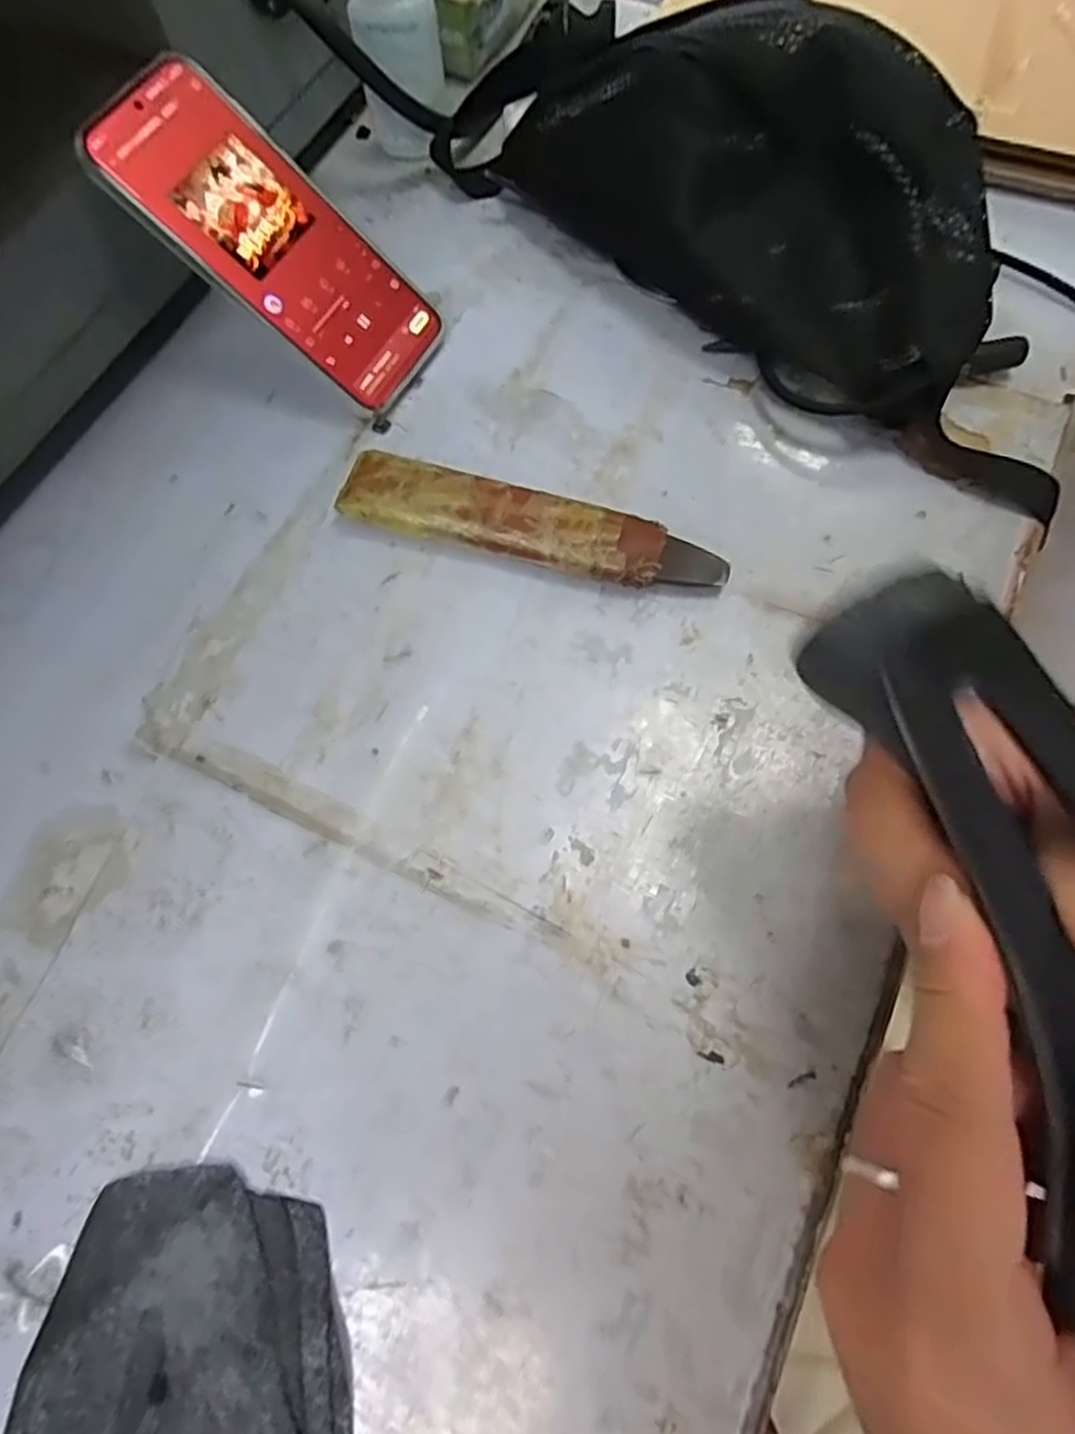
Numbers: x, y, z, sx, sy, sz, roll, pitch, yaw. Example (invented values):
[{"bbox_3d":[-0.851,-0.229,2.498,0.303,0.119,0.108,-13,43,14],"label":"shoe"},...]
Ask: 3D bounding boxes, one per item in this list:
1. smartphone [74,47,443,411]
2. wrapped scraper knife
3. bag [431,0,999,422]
[{"bbox_3d":[-0.129,-0.234,0.351,0.166,0.011,0.079,37,72,-23],"label":"smartphone"},{"bbox_3d":[-0.004,-0.091,0.343,0.185,0.018,0.038,17,71,7],"label":"wrapped scraper knife"},{"bbox_3d":[0.096,-0.292,0.368,0.328,0.102,0.125,40,76,14],"label":"bag"}]

